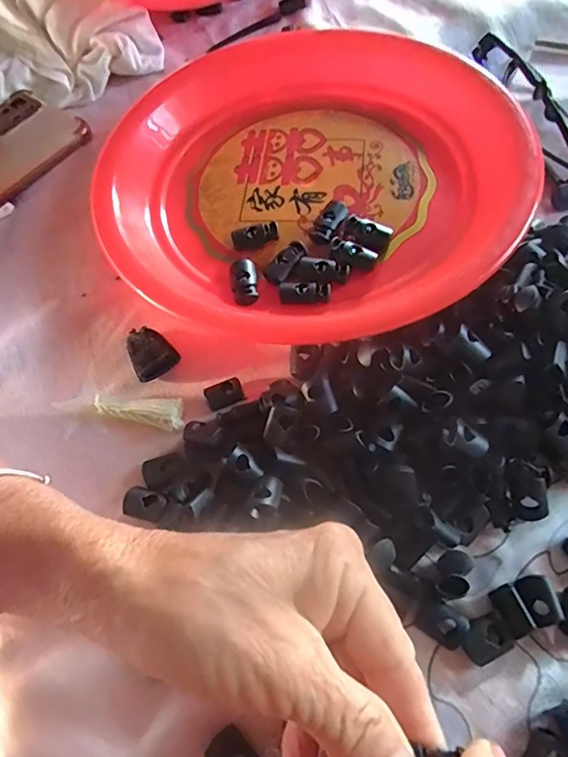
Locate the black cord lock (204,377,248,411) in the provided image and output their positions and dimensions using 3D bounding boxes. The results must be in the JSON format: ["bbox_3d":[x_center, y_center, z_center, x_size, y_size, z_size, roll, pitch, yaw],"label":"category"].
[{"bbox_3d":[-0.032,0.008,0.271,0.020,0.006,0.014,-20,64,-6],"label":"black cord lock"}]

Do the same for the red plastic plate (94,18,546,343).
[{"bbox_3d":[0.015,-0.129,0.318,0.246,0.034,0.251,-2,64,3],"label":"red plastic plate"}]

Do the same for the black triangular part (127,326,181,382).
[{"bbox_3d":[-0.074,-0.016,0.281,0.023,0.013,0.029,-29,65,-10],"label":"black triangular part"}]

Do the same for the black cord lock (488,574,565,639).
[{"bbox_3d":[0.103,0.096,0.217,0.023,0.008,0.020,-18,64,-5],"label":"black cord lock"}]

